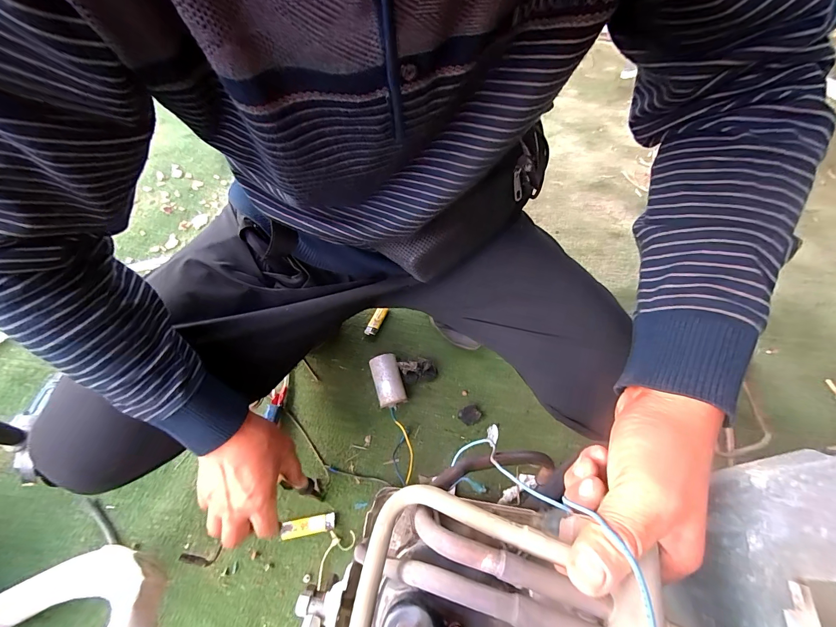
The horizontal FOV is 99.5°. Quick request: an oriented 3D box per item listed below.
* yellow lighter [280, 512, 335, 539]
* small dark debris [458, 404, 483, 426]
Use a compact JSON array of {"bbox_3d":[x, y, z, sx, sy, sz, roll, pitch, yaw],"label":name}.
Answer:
[{"bbox_3d":[-0.174,0.336,0.561,0.081,0.008,0.024,-8,61,-7],"label":"yellow lighter"},{"bbox_3d":[0.096,0.188,0.652,0.039,0.021,0.032,-17,63,-12],"label":"small dark debris"}]

